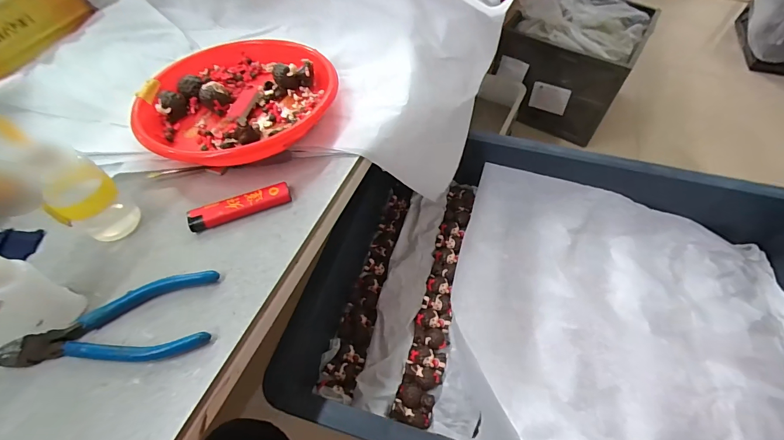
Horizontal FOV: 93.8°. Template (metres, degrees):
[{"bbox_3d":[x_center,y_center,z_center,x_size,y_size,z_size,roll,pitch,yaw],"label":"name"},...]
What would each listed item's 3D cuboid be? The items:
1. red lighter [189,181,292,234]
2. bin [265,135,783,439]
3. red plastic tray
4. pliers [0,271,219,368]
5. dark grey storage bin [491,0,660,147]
[{"bbox_3d":[-0.120,-0.012,0.290,0.078,0.012,0.018,-23,59,-14],"label":"red lighter"},{"bbox_3d":[0.214,0.089,0.429,0.564,0.102,0.403,14,58,10],"label":"bin"},{"bbox_3d":[-0.142,-0.123,0.352,0.171,0.026,0.171,-9,57,-5],"label":"red plastic tray"},{"bbox_3d":[-0.181,0.068,0.235,0.124,0.012,0.051,-10,57,-6],"label":"pliers"},{"bbox_3d":[0.645,-0.597,1.338,0.418,0.313,0.459,30,62,19],"label":"dark grey storage bin"}]

